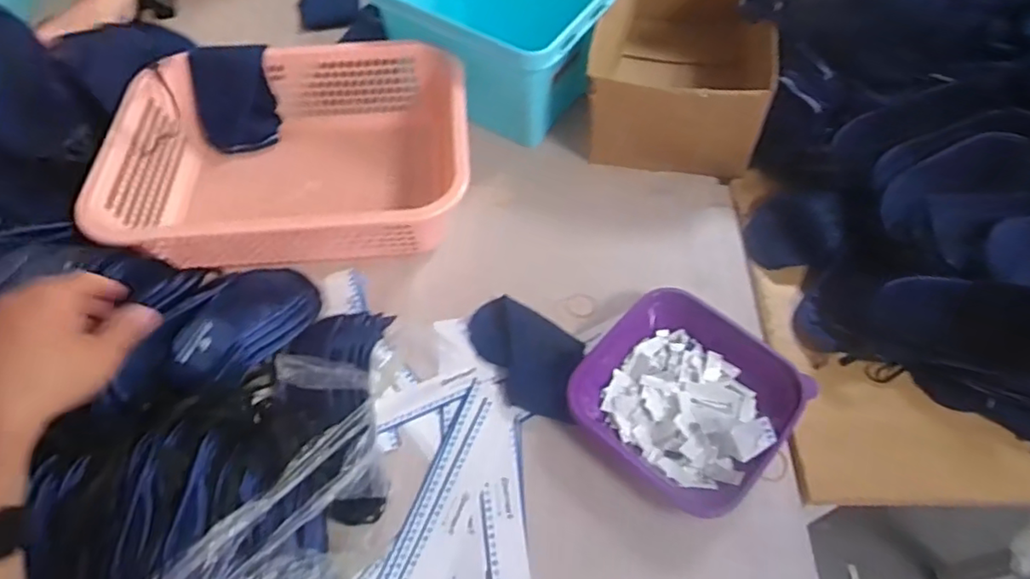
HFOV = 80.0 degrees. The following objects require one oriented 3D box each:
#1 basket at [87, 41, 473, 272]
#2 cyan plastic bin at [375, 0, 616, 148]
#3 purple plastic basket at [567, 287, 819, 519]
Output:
[{"bbox_3d":[-0.252,-0.158,0.728,0.391,0.103,0.298,-4,57,-2],"label":"basket"},{"bbox_3d":[-0.034,-0.343,0.827,0.286,0.141,0.195,33,63,20],"label":"cyan plastic bin"},{"bbox_3d":[0.163,0.101,0.589,0.185,0.045,0.184,39,65,23],"label":"purple plastic basket"}]

